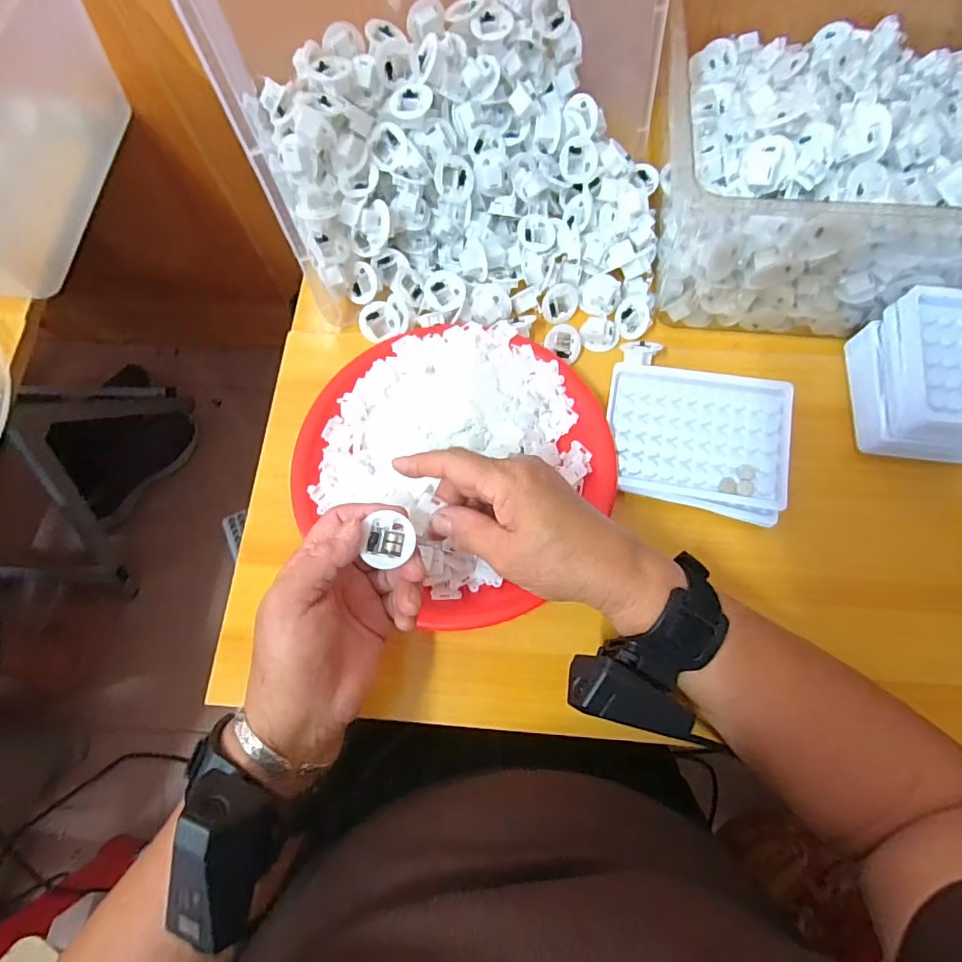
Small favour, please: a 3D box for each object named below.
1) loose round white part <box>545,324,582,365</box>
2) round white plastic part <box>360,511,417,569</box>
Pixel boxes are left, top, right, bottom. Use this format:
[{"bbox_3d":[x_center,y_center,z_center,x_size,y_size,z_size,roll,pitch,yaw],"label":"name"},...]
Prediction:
[{"bbox_3d":[0.066,-0.111,0.424,0.029,0.020,0.029,-1,72,2],"label":"loose round white part"},{"bbox_3d":[-0.052,0.034,0.307,0.028,0.010,0.026,-15,84,-15],"label":"round white plastic part"}]

